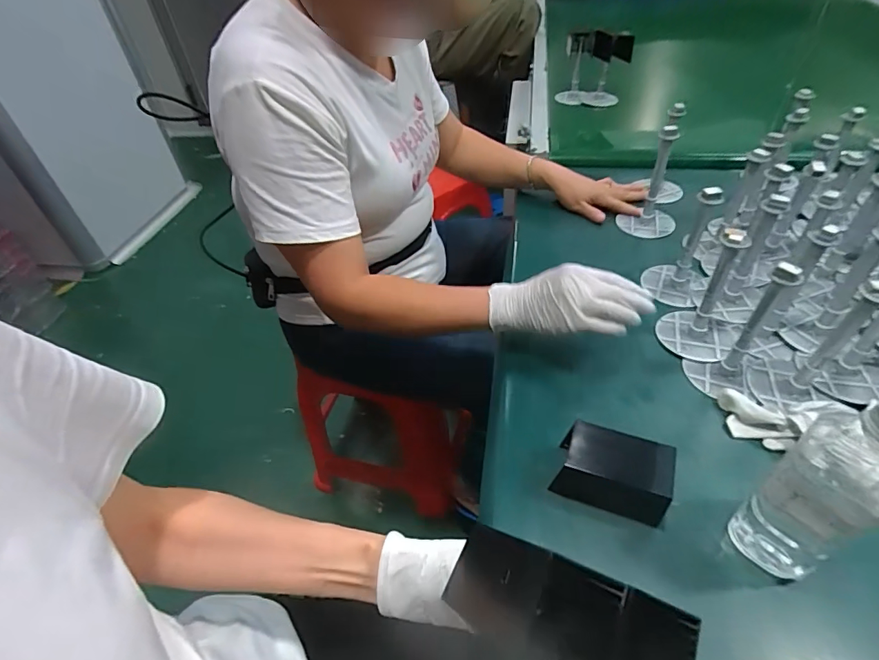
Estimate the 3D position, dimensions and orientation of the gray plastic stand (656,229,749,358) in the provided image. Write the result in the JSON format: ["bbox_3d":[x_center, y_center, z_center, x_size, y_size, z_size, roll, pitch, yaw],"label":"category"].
[{"bbox_3d":[0.327,-0.048,0.550,0.087,0.148,0.098,24,52,27],"label":"gray plastic stand"}]

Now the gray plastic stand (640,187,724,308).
[{"bbox_3d":[0.331,-0.115,0.618,0.083,0.148,0.074,20,50,24],"label":"gray plastic stand"}]

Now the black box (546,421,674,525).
[{"bbox_3d":[0.164,0.137,0.443,0.102,0.061,0.067,13,47,19],"label":"black box"}]

